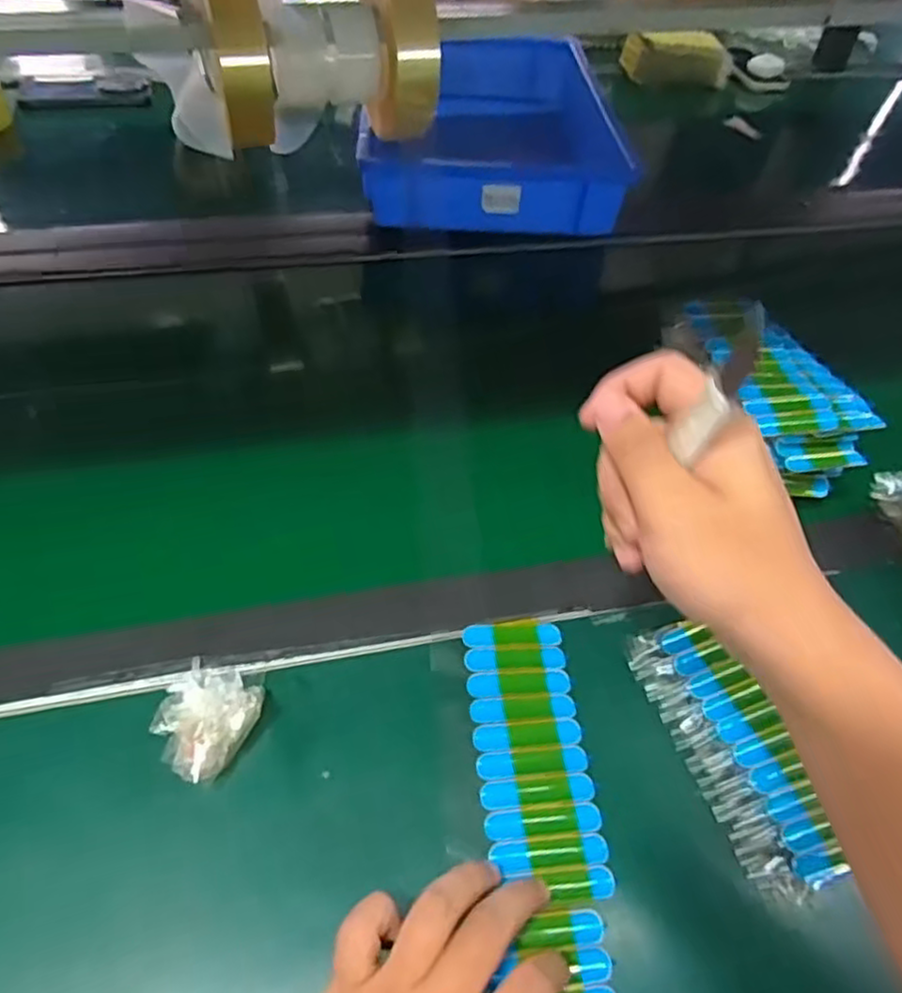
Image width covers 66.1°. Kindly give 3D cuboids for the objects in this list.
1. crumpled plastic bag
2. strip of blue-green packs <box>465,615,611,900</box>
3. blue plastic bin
[{"bbox_3d":[-0.136,0.120,0.380,0.058,0.028,0.057,28,53,18],"label":"crumpled plastic bag"},{"bbox_3d":[0.046,0.142,0.395,0.064,0.008,0.153,-4,51,-8],"label":"strip of blue-green packs"},{"bbox_3d":[0.047,-0.463,0.868,0.285,0.090,0.444,3,50,-3],"label":"blue plastic bin"}]

